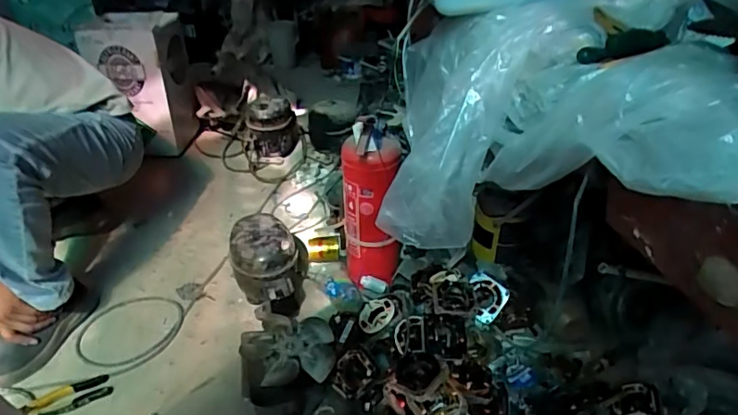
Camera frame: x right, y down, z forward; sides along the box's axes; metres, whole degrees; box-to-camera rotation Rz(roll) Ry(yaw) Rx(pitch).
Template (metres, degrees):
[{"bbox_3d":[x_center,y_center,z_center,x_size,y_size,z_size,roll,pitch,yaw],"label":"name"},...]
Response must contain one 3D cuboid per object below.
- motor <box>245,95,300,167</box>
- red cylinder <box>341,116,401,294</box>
[{"bbox_3d":[-0.324,-0.265,1.790,0.164,0.201,0.162,-3,34,-6],"label":"motor"},{"bbox_3d":[0.006,-0.006,1.164,0.124,0.384,0.110,-1,34,-2],"label":"red cylinder"}]

